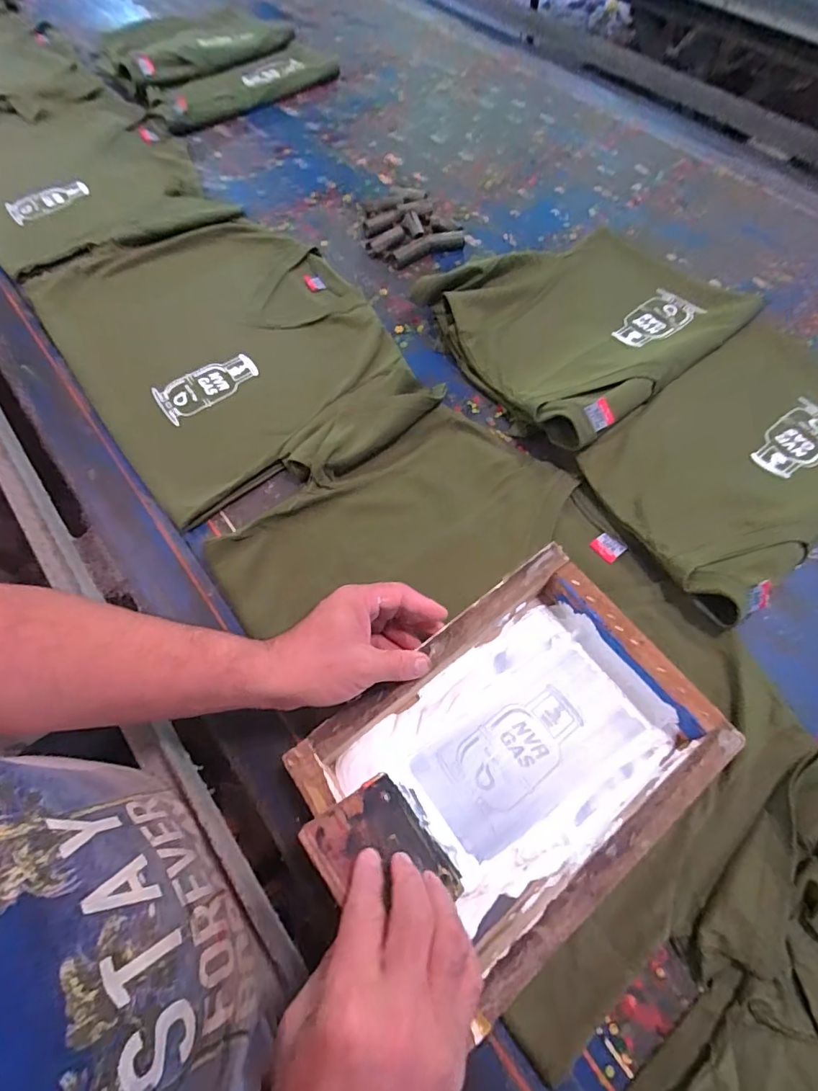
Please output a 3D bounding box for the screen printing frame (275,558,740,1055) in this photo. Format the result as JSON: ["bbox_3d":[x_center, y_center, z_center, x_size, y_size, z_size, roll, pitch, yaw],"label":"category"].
[{"bbox_3d":[0.091,0.169,0.417,0.291,0.047,0.224,-36,68,-15],"label":"screen printing frame"}]

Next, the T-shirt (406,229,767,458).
[{"bbox_3d":[0.229,-0.312,0.659,0.375,0.046,0.320,-35,68,-15],"label":"T-shirt"}]

